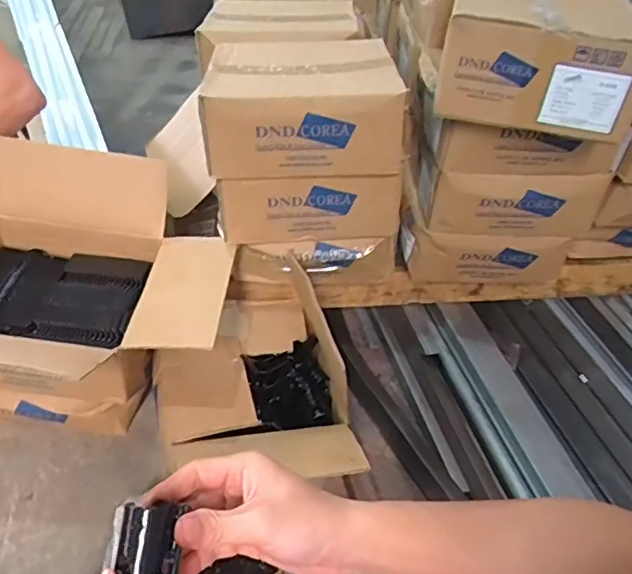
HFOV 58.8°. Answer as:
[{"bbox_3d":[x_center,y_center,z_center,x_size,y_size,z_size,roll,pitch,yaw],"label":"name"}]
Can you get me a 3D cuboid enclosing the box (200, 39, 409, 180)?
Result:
[{"bbox_3d":[-0.018,-0.308,0.943,0.319,0.151,0.271,7,40,0],"label":"box"}]

